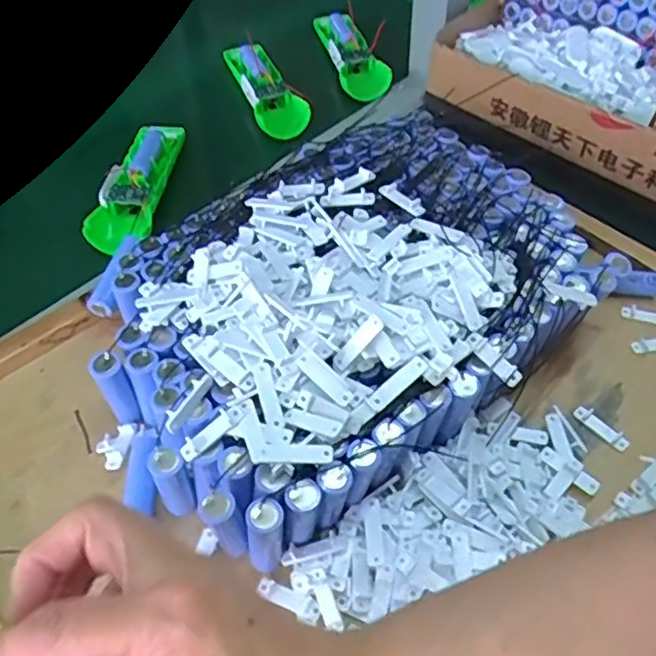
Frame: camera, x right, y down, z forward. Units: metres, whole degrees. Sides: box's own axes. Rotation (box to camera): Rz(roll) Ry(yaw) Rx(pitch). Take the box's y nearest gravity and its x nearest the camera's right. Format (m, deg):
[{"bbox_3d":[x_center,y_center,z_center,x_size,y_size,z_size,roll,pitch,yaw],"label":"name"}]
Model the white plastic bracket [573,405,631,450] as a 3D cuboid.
[{"bbox_3d":[0.175,0.064,0.410,0.010,0.006,0.037,-36,59,-24],"label":"white plastic bracket"}]

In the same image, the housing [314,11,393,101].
[{"bbox_3d":[0.021,-0.318,0.724,0.050,0.030,0.176,-14,53,-9],"label":"housing"}]

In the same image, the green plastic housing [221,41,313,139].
[{"bbox_3d":[-0.069,-0.260,0.674,0.048,0.024,0.175,-19,54,-13],"label":"green plastic housing"}]

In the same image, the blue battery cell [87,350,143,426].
[{"bbox_3d":[-0.129,0.041,0.392,0.016,0.063,0.018,-28,56,-19],"label":"blue battery cell"}]

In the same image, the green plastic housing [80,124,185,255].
[{"bbox_3d":[-0.170,-0.132,0.574,0.050,0.025,0.166,1,52,3],"label":"green plastic housing"}]

